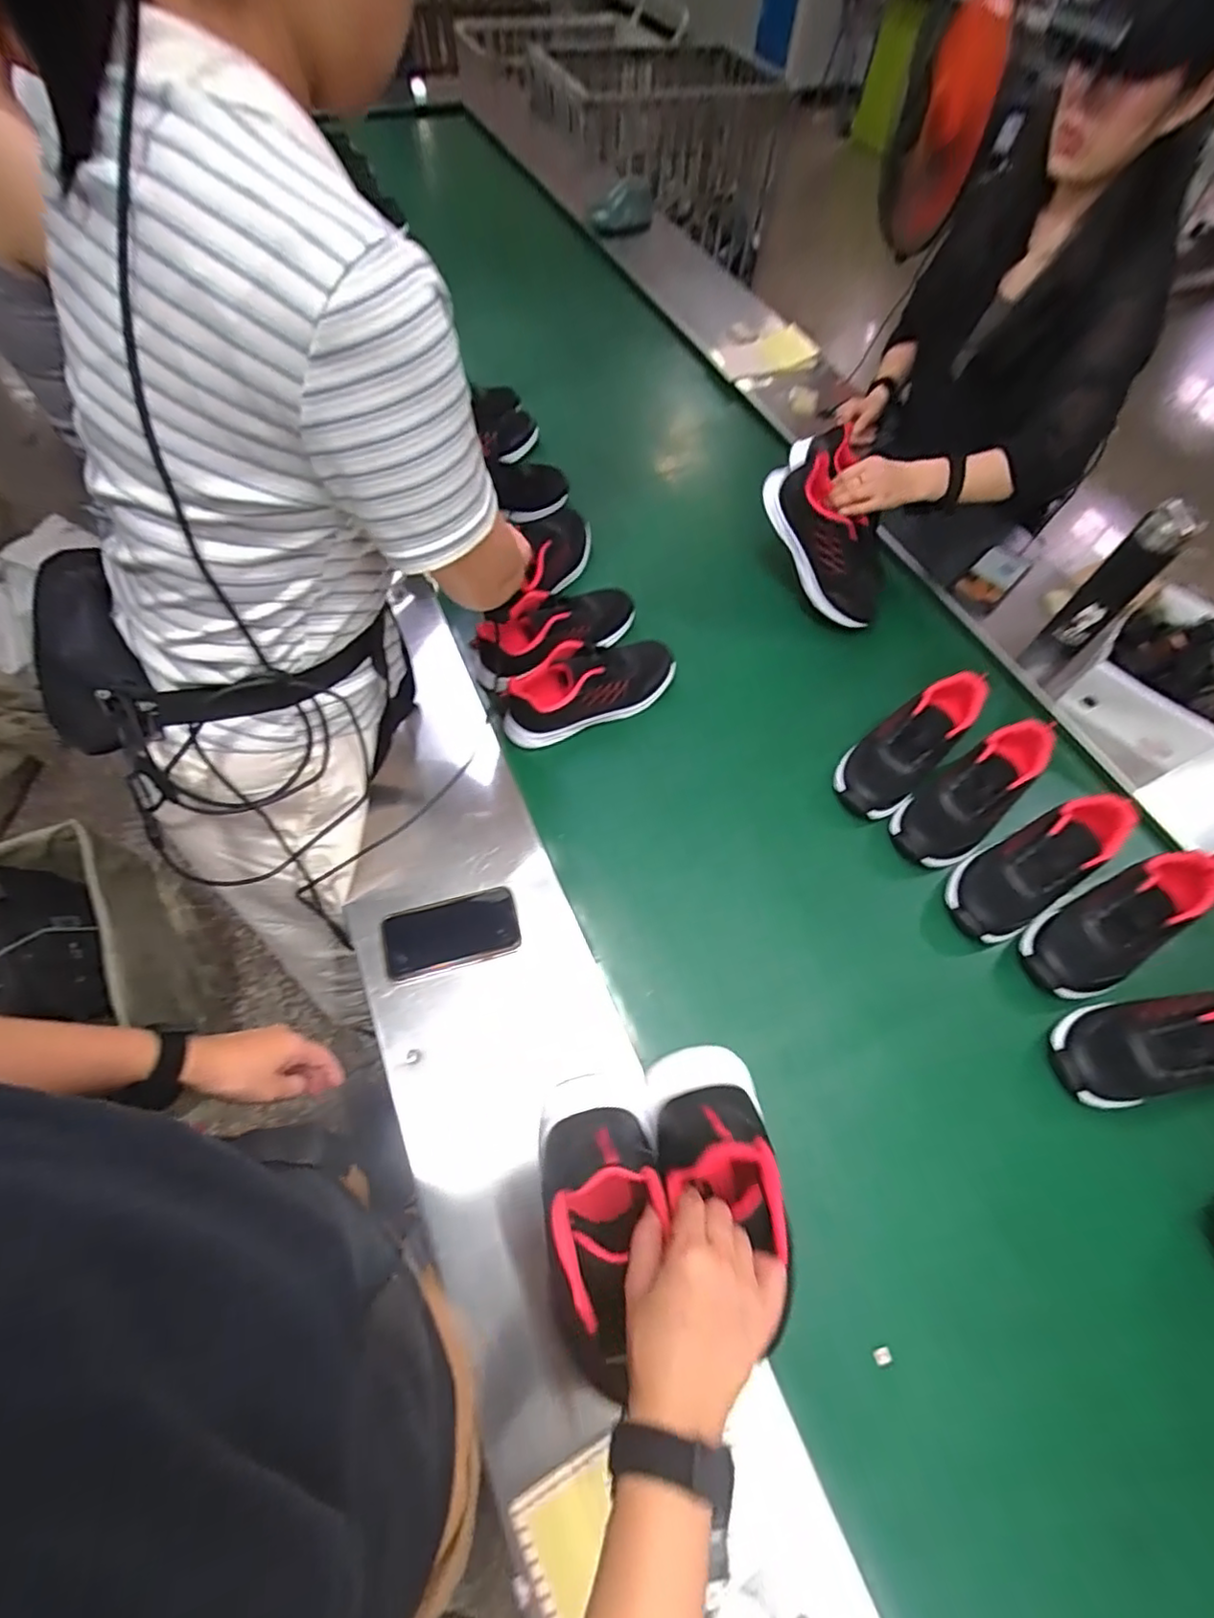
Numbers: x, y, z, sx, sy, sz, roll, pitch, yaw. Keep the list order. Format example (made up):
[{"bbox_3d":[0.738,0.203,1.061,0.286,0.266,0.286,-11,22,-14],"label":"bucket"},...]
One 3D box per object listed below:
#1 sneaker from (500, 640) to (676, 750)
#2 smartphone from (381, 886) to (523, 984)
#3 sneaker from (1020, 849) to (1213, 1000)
[{"bbox_3d":[-0.022,-0.178,0.877,0.265,0.082,0.095,-23,65,-15],"label":"sneaker"},{"bbox_3d":[-0.176,0.140,0.699,0.147,0.008,0.079,-13,63,-10],"label":"smartphone"},{"bbox_3d":[0.622,0.129,0.735,0.279,0.081,0.093,-31,66,-5],"label":"sneaker"}]

